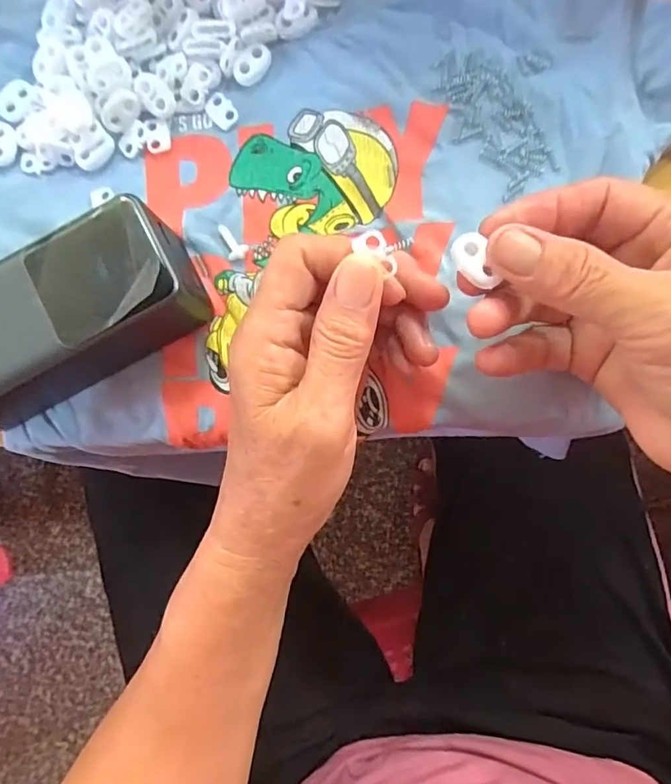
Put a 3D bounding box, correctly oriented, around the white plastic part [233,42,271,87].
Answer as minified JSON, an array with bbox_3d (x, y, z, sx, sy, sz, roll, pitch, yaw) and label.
[{"bbox_3d":[-0.043,-0.169,0.269,0.022,0.004,0.014,-44,84,1],"label":"white plastic part"}]

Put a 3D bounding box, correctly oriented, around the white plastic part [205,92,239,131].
[{"bbox_3d":[-0.059,-0.146,0.272,0.014,0.004,0.017,-38,84,2],"label":"white plastic part"}]

